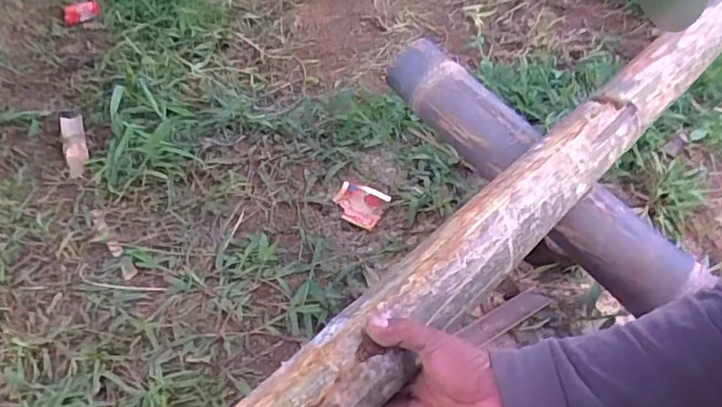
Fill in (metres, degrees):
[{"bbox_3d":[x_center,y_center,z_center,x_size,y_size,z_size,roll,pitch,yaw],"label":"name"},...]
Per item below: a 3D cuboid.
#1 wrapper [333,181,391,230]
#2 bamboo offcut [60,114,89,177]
[{"bbox_3d":[-0.004,0.000,0.921,0.084,0.008,0.078,20,49,18],"label":"wrapper"},{"bbox_3d":[-0.504,-0.108,0.968,0.038,0.024,0.159,-19,52,-18],"label":"bamboo offcut"}]

